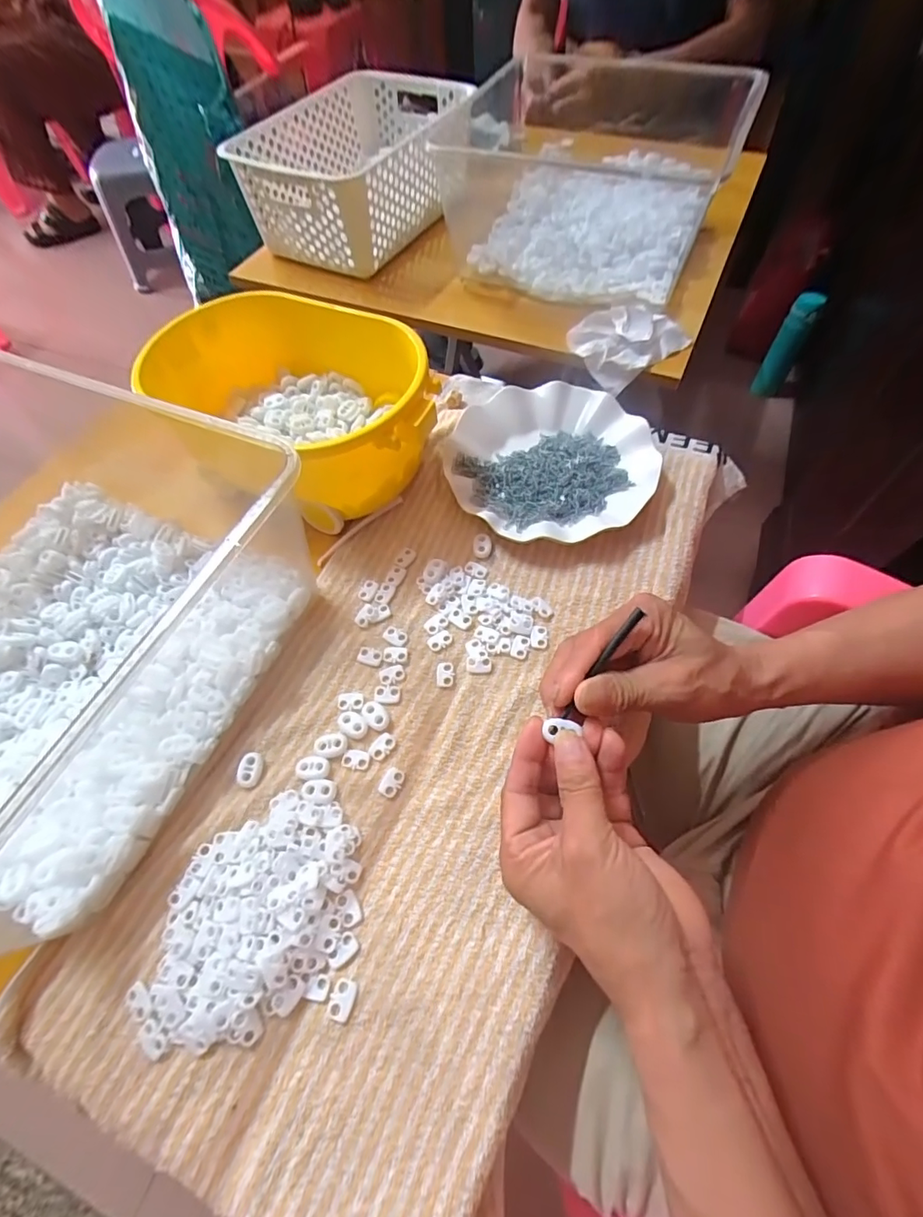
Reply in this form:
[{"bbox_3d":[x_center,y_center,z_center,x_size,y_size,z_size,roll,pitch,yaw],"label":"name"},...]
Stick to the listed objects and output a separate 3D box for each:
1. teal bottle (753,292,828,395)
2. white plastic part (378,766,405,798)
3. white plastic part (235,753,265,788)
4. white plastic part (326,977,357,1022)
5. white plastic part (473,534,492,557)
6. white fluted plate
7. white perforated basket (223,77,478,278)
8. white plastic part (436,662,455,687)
[{"bbox_3d":[0.784,-0.622,1.222,0.067,0.258,0.054,26,65,17],"label":"teal bottle"},{"bbox_3d":[-0.046,0.114,0.330,0.014,0.004,0.018,21,63,15],"label":"white plastic part"},{"bbox_3d":[-0.143,0.108,0.336,0.017,0.006,0.022,3,60,5],"label":"white plastic part"},{"bbox_3d":[-0.065,0.214,0.274,0.013,0.004,0.019,9,61,8],"label":"white plastic part"},{"bbox_3d":[0.017,-0.052,0.419,0.015,0.009,0.019,-1,60,3],"label":"white plastic part"},{"bbox_3d":[0.076,-0.141,0.461,0.179,0.026,0.200,-19,61,-7],"label":"white fluted plate"},{"bbox_3d":[-0.136,-0.594,0.681,0.229,0.106,0.321,17,62,12],"label":"white perforated basket"},{"bbox_3d":[-0.012,0.048,0.366,0.013,0.004,0.019,-1,60,3],"label":"white plastic part"}]

